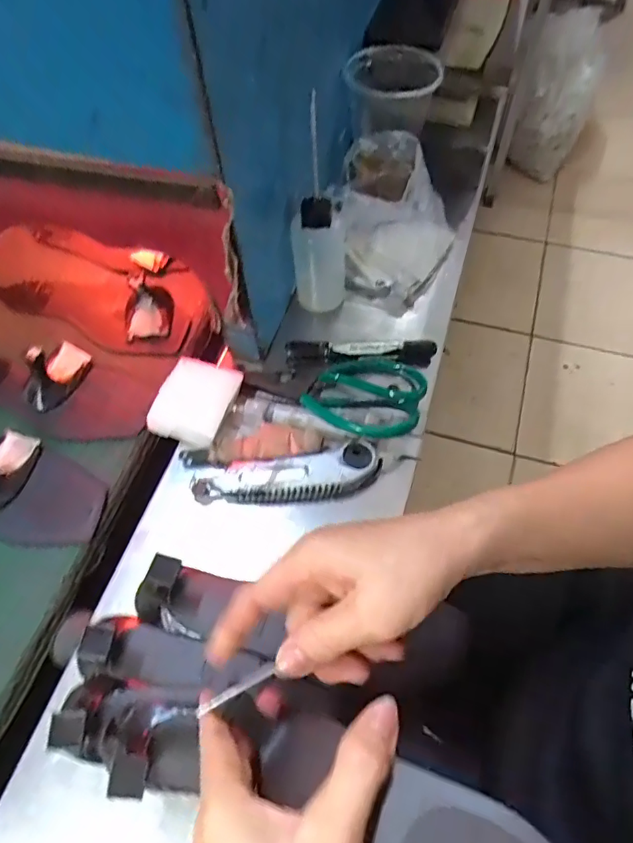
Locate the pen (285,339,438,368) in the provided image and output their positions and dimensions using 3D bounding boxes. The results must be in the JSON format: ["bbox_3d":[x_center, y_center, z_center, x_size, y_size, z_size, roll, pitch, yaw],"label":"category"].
[{"bbox_3d":[0.041,-0.064,0.499,0.137,0.024,0.021,3,60,5],"label":"pen"}]

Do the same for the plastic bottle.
[{"bbox_3d":[0.002,-0.165,0.517,0.050,0.111,0.051,-2,60,2],"label":"plastic bottle"}]

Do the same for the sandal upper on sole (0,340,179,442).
[{"bbox_3d":[-0.269,-0.046,0.505,0.241,0.038,0.100,9,61,8],"label":"sandal upper on sole"}]

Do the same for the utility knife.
[{"bbox_3d":[-0.030,0.043,0.438,0.161,0.031,0.048,-3,60,1],"label":"utility knife"}]

